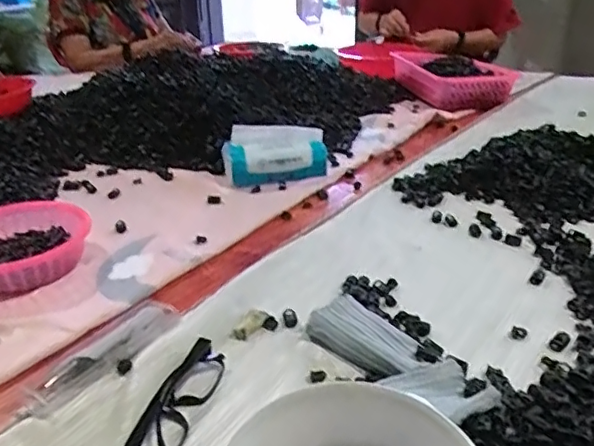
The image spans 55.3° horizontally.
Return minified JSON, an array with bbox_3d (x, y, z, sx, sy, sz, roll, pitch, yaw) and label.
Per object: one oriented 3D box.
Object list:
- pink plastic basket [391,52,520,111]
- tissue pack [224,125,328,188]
[{"bbox_3d":[0.369,-0.344,1.351,0.195,0.083,0.282,-10,26,-13],"label":"pink plastic basket"},{"bbox_3d":[-0.037,-0.114,0.937,0.167,0.074,0.085,-6,26,-4],"label":"tissue pack"}]

